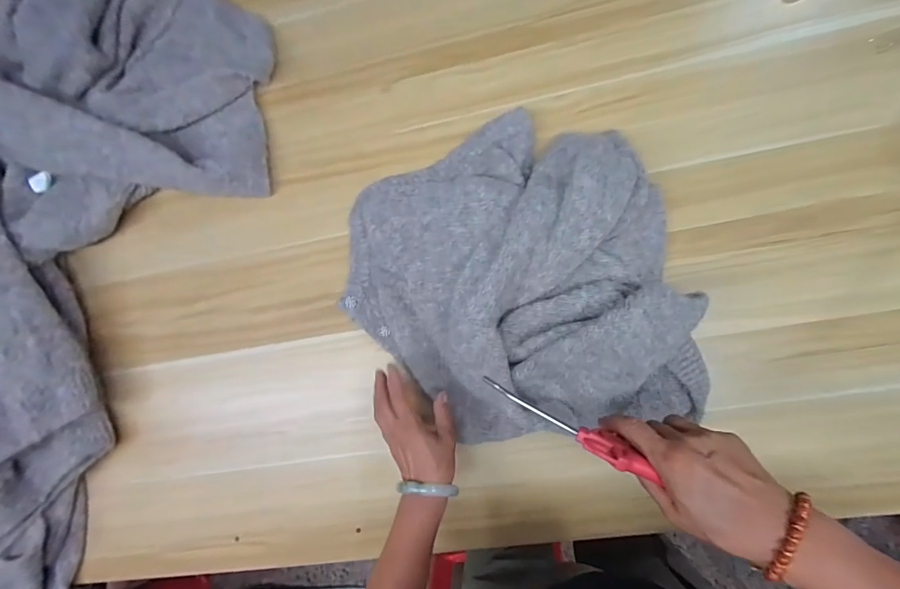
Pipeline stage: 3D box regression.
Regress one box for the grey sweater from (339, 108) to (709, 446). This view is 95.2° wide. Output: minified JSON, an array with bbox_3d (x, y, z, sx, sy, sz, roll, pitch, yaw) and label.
[{"bbox_3d":[0.063,-0.020,0.490,0.391,0.122,0.380,-1,86,8],"label":"grey sweater"}]

